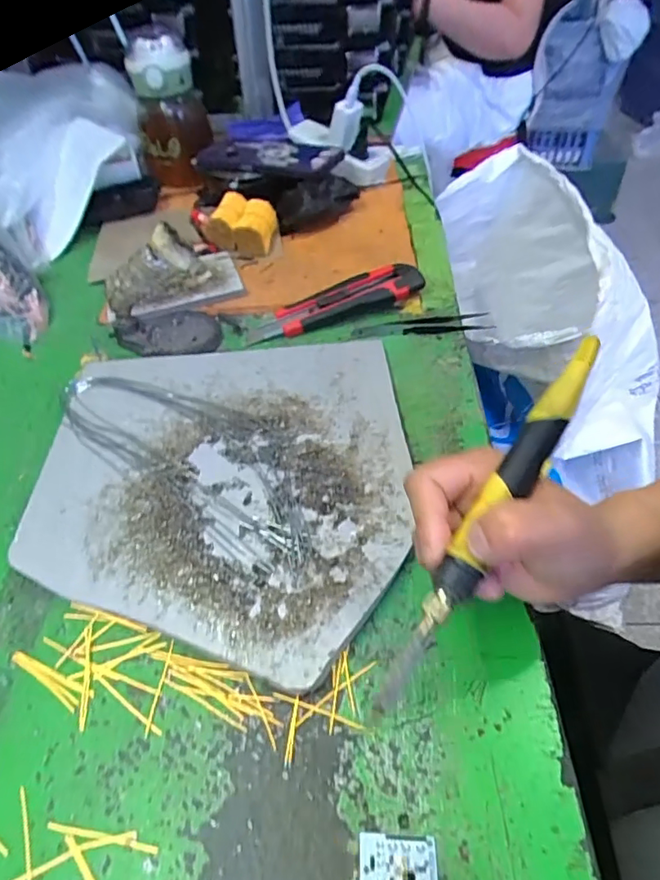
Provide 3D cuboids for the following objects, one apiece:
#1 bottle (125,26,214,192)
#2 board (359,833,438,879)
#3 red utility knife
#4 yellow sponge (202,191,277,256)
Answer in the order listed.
[{"bbox_3d":[-0.196,-0.403,0.646,0.082,0.133,0.099,-10,46,-8],"label":"bottle"},{"bbox_3d":[0.028,0.178,0.221,0.032,0.004,0.025,-2,47,4],"label":"board"},{"bbox_3d":[0.004,-0.128,0.489,0.162,0.022,0.035,-20,48,-13],"label":"red utility knife"},{"bbox_3d":[-0.095,-0.234,0.572,0.077,0.040,0.061,13,47,15],"label":"yellow sponge"}]

